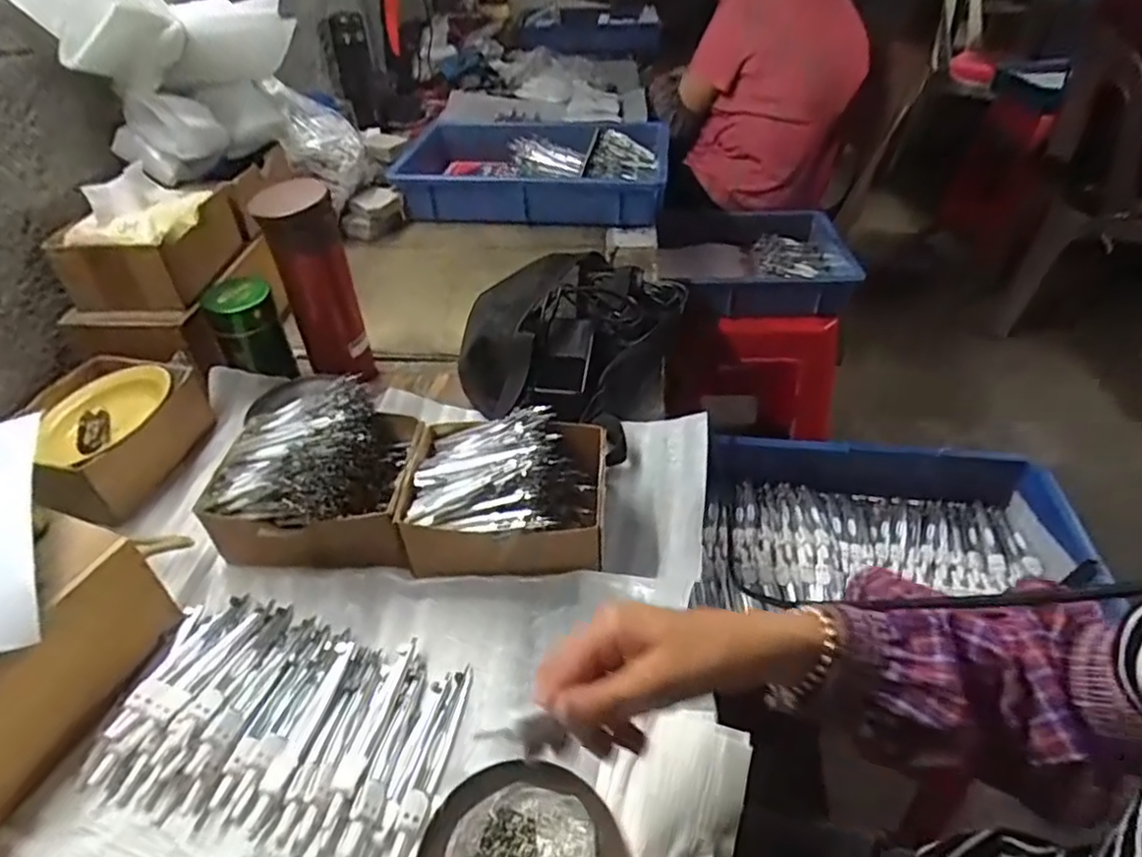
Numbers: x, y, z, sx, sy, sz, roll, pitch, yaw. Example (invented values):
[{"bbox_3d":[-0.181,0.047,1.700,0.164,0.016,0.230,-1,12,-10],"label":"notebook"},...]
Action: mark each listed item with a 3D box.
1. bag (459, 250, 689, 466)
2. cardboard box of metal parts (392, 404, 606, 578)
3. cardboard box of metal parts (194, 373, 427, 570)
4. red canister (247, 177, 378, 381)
[{"bbox_3d":[0.004,-0.099,0.730,0.226,0.098,0.238,18,46,22],"label":"bag"},{"bbox_3d":[-0.053,0.052,0.553,0.162,0.086,0.133,1,42,4],"label":"cardboard box of metal parts"},{"bbox_3d":[-0.213,0.037,0.561,0.159,0.094,0.142,-1,42,2],"label":"cardboard box of metal parts"},{"bbox_3d":[-0.265,-0.145,0.689,0.080,0.207,0.067,-15,44,-16],"label":"red canister"}]

